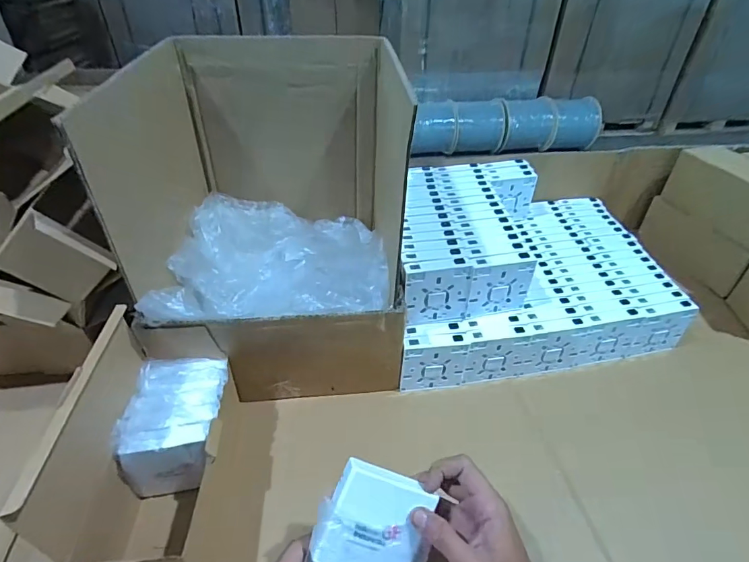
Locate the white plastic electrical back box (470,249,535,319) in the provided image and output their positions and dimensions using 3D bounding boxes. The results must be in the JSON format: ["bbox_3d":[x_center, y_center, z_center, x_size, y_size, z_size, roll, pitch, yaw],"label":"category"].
[{"bbox_3d":[0.168,0.005,0.579,0.091,0.087,0.021,-8,39,-7],"label":"white plastic electrical back box"}]

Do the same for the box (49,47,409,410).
[{"bbox_3d":[-0.114,-0.080,0.590,0.302,0.358,0.319,-5,39,-4],"label":"box"}]

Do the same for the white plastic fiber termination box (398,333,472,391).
[{"bbox_3d":[0.080,0.108,0.582,0.088,0.081,0.023,-6,39,-5],"label":"white plastic fiber termination box"}]

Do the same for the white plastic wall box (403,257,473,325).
[{"bbox_3d":[0.080,0.014,0.565,0.086,0.087,0.024,-10,39,-10],"label":"white plastic wall box"}]

